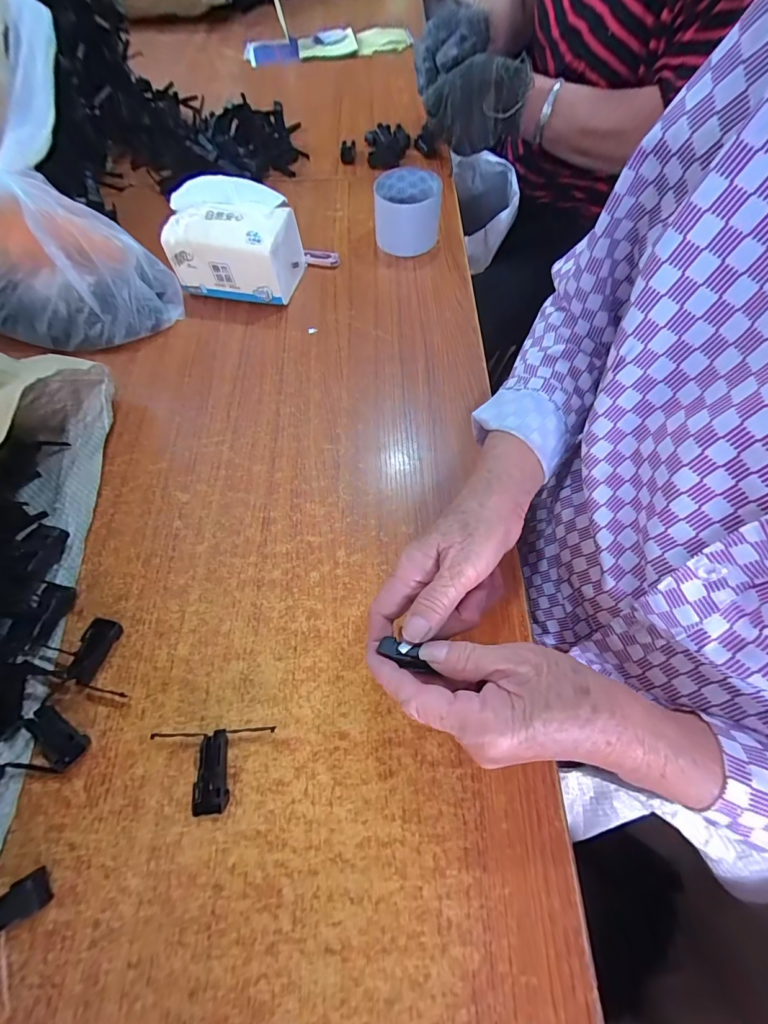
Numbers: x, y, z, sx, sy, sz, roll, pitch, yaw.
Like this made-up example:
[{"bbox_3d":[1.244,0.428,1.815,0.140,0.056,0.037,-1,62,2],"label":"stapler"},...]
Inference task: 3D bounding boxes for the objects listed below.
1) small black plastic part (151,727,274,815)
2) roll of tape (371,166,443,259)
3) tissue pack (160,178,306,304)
[{"bbox_3d":[-0.120,0.179,0.267,0.079,0.014,0.049,-3,64,-1],"label":"small black plastic part"},{"bbox_3d":[0.032,-0.394,0.508,0.083,0.066,0.084,5,64,3],"label":"roll of tape"},{"bbox_3d":[-0.175,-0.323,0.463,0.134,0.090,0.102,10,65,5],"label":"tissue pack"}]

